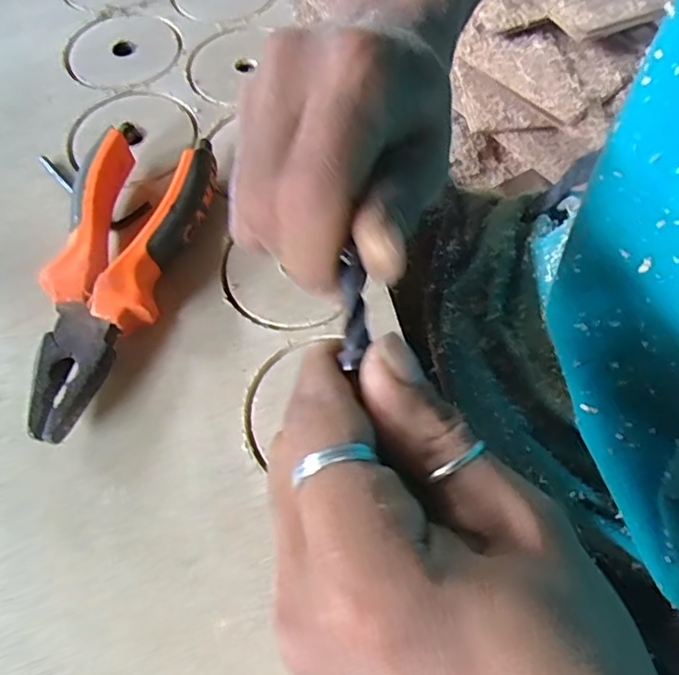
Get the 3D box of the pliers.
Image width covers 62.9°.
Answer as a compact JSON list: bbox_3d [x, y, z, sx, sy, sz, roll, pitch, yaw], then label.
[{"bbox_3d":[-0.098,-0.026,0.236,0.053,0.026,0.138,13,64,7],"label":"pliers"}]

